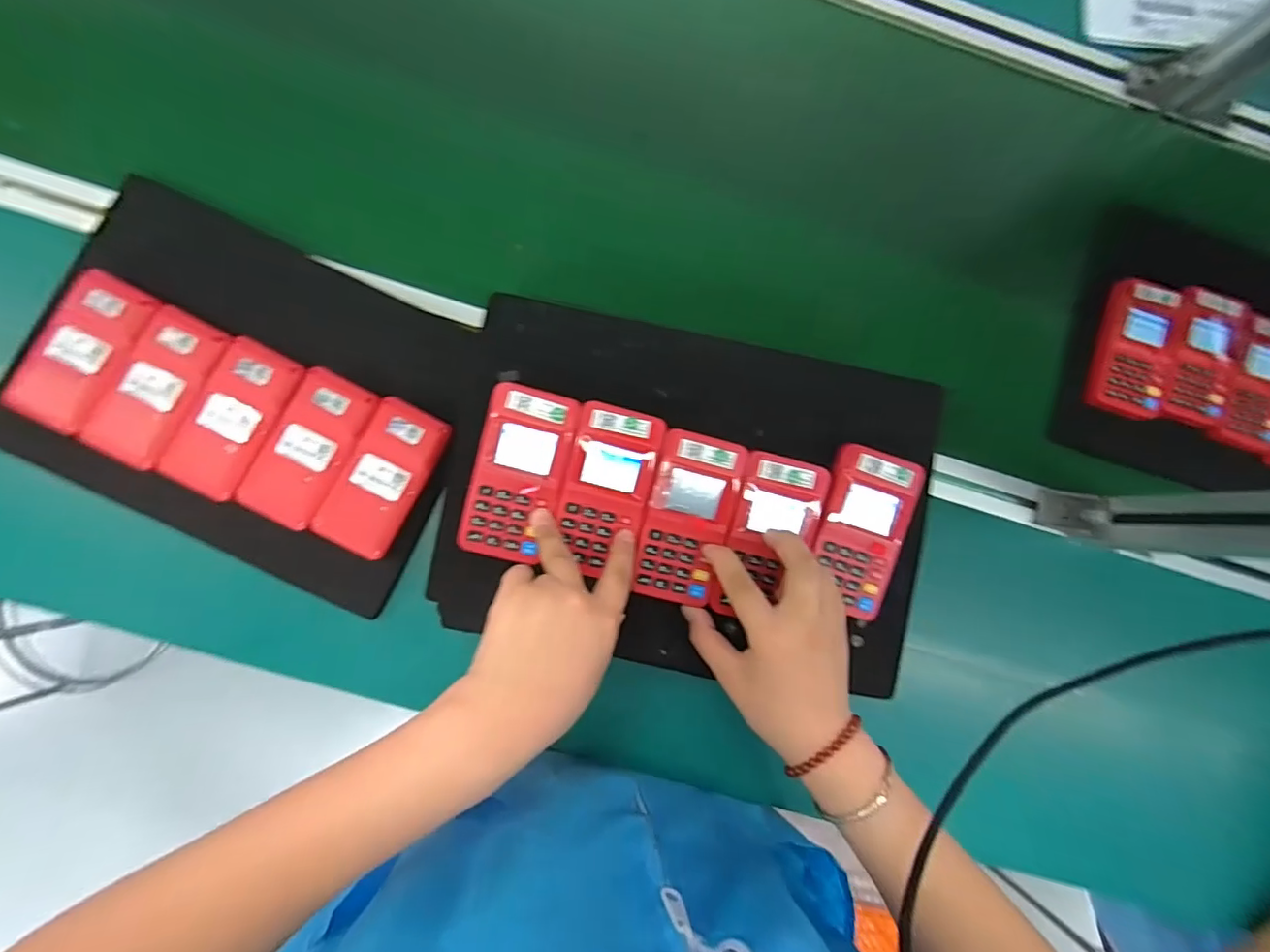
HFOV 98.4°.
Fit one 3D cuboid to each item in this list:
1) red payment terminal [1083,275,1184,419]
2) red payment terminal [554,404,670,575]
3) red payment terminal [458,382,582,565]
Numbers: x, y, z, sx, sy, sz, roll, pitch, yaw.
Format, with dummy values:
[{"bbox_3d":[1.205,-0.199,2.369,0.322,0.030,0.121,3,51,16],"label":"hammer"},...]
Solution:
[{"bbox_3d":[0.464,-0.118,0.505,0.062,0.017,0.126,17,86,0],"label":"red payment terminal"},{"bbox_3d":[-0.019,0.010,0.390,0.060,0.019,0.114,14,85,-2],"label":"red payment terminal"},{"bbox_3d":[-0.082,-0.001,0.386,0.063,0.020,0.119,14,85,-2],"label":"red payment terminal"}]

